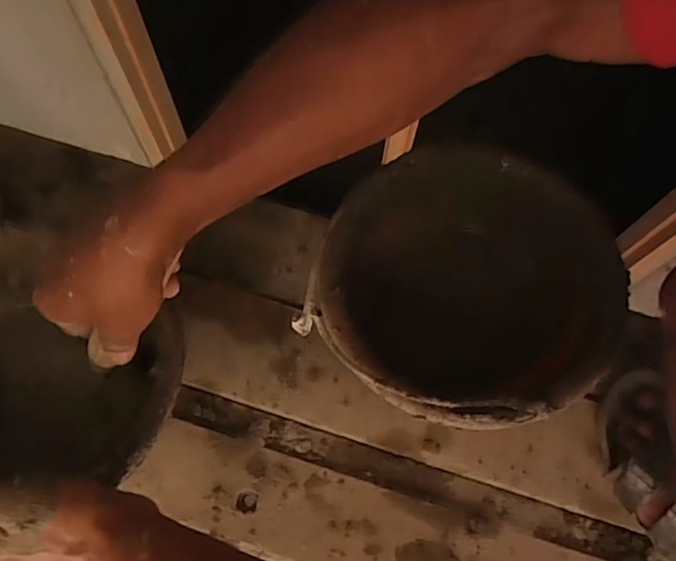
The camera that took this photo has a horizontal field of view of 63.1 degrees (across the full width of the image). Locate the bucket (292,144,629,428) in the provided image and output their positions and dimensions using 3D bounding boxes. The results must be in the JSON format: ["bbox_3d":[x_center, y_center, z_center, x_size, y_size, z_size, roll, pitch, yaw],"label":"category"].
[{"bbox_3d":[0.108,0.021,0.520,0.263,0.171,0.235,0,69,-2],"label":"bucket"}]

